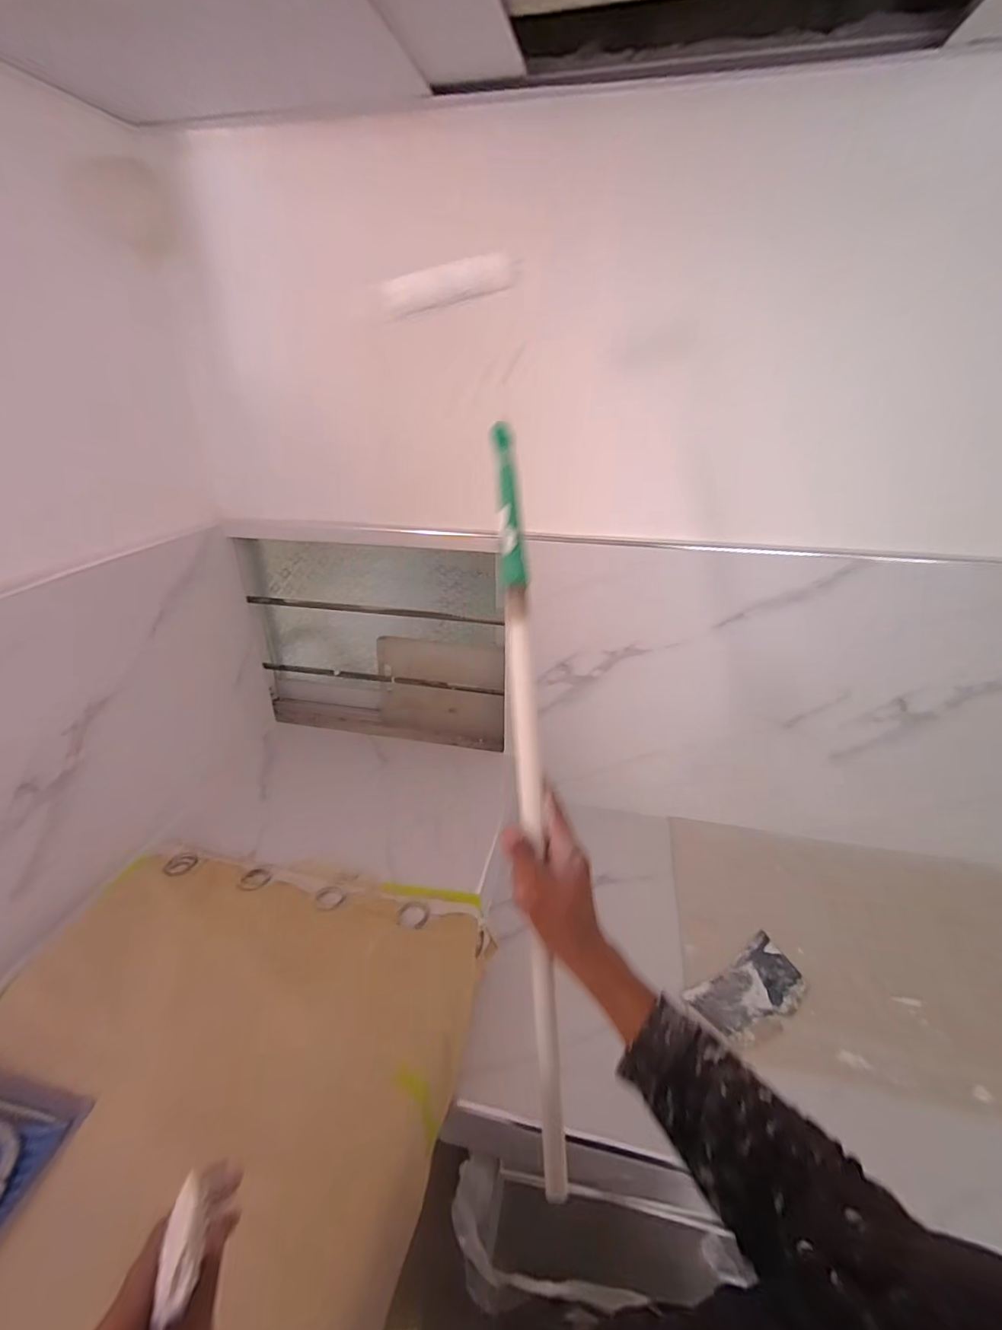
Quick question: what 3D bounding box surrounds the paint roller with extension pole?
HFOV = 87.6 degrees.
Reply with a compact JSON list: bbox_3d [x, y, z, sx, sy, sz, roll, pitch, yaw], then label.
[{"bbox_3d":[0.001,0.068,0.474,0.099,0.834,0.039,-7,2,-11],"label":"paint roller with extension pole"}]

